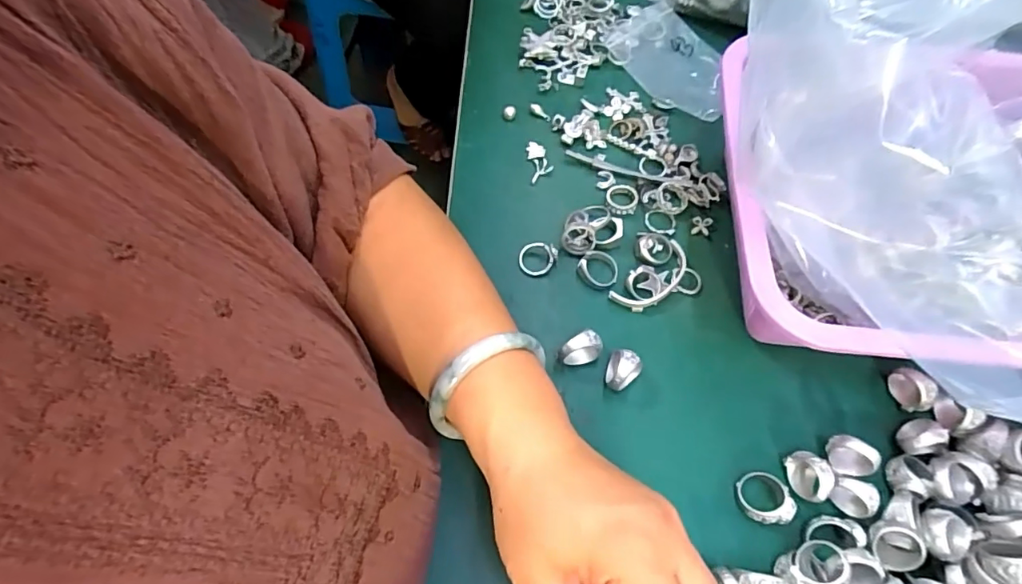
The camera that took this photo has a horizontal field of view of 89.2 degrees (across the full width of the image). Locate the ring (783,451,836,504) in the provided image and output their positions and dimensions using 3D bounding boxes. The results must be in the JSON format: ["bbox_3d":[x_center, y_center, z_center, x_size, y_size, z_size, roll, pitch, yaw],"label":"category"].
[{"bbox_3d":[0.167,0.103,0.291,0.015,0.021,0.026,-11,65,-5],"label":"ring"}]

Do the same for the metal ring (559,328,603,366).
[{"bbox_3d":[0.042,0.037,0.317,0.025,0.027,0.013,-25,67,-11],"label":"metal ring"}]

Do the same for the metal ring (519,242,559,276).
[{"bbox_3d":[0.018,-0.022,0.352,0.025,0.006,0.022,8,90,8],"label":"metal ring"}]

